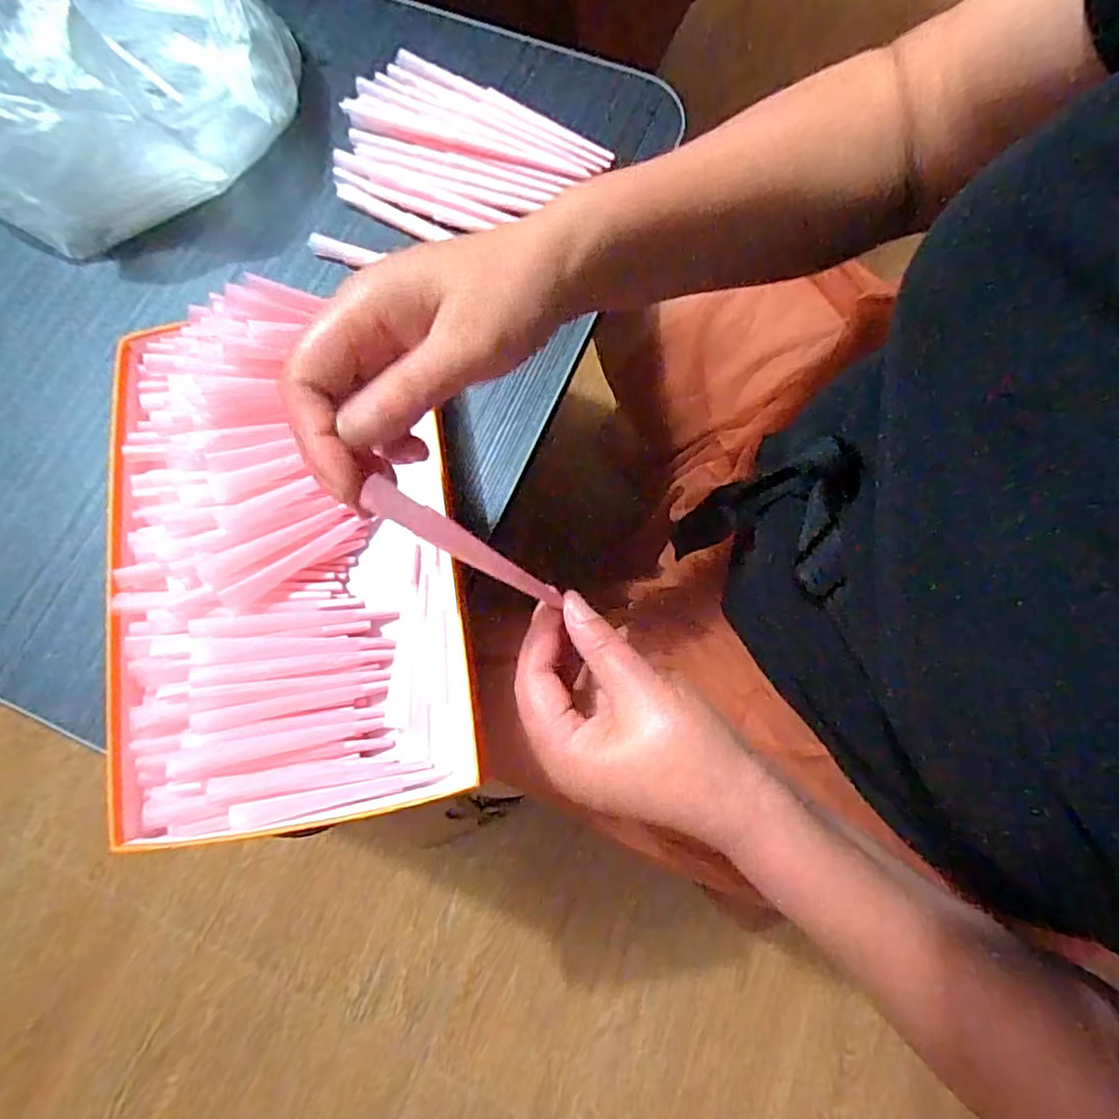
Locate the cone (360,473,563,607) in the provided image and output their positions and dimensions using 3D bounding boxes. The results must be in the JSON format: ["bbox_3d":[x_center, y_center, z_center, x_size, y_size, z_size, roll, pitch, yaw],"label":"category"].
[{"bbox_3d":[-0.035,-0.003,0.258,0.007,0.110,0.012,7,72,41],"label":"cone"}]

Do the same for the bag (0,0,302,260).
[{"bbox_3d":[-0.312,-0.361,0.417,0.225,0.118,0.247,-12,76,-1],"label":"bag"}]

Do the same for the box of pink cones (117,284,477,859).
[{"bbox_3d":[-0.158,-0.006,0.360,0.187,0.060,0.303,-10,76,-1],"label":"box of pink cones"}]

